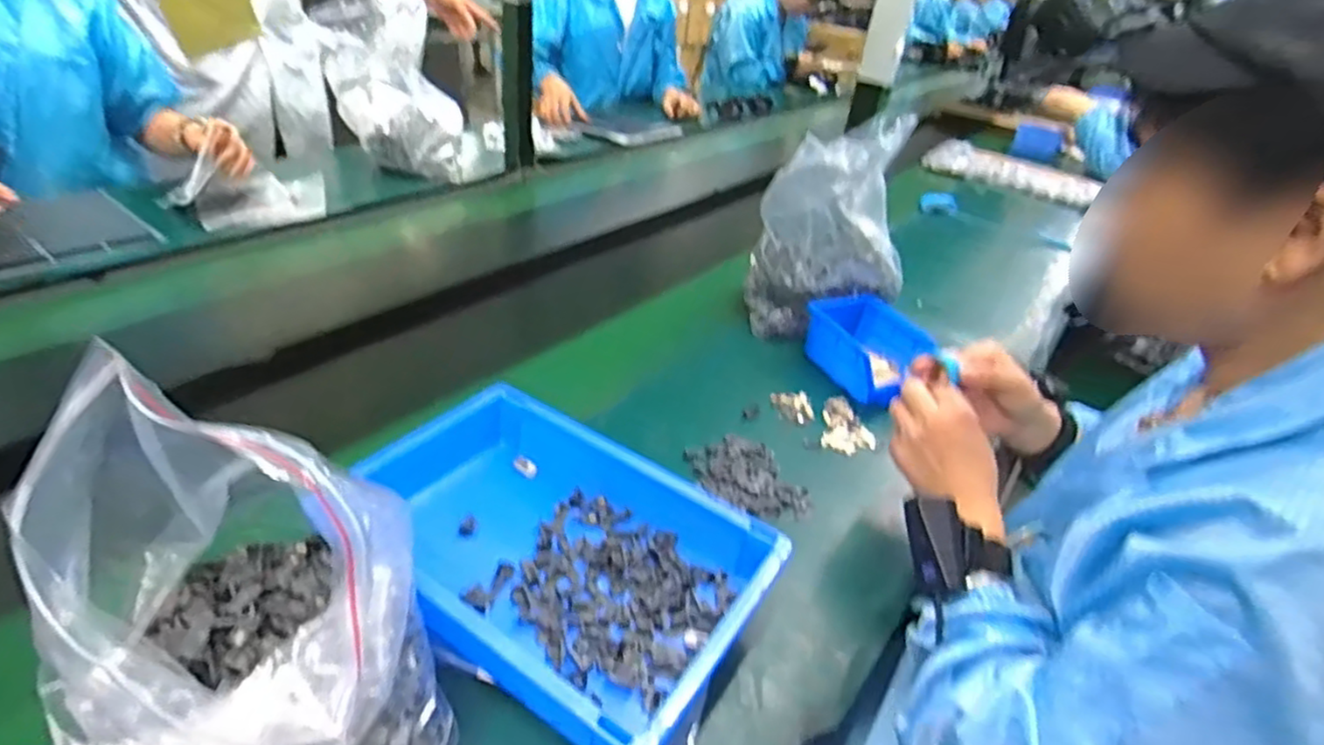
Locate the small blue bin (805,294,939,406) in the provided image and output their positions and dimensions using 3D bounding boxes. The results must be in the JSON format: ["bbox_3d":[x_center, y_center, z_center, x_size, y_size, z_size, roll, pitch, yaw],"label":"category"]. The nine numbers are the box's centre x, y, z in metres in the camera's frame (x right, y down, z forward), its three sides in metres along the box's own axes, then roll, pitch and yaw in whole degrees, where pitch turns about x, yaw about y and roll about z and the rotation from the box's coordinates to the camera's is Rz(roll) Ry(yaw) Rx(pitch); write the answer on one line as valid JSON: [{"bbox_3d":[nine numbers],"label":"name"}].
[{"bbox_3d":[0.256,-0.028,0.872,0.113,0.074,0.148,-18,40,-34],"label":"small blue bin"}]

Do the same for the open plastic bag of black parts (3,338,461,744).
[{"bbox_3d":[-0.220,0.117,0.357,0.175,0.266,0.194,-17,40,-33],"label":"open plastic bag of black parts"}]

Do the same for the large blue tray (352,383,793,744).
[{"bbox_3d":[-0.082,0.138,0.544,0.309,0.067,0.226,24,36,24],"label":"large blue tray"}]

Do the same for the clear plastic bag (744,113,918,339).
[{"bbox_3d":[0.227,-0.191,0.937,0.190,0.268,0.169,8,33,1],"label":"clear plastic bag"}]

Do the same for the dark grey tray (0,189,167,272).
[{"bbox_3d":[-0.857,-0.199,0.967,0.212,0.030,0.231,29,38,30],"label":"dark grey tray"}]

